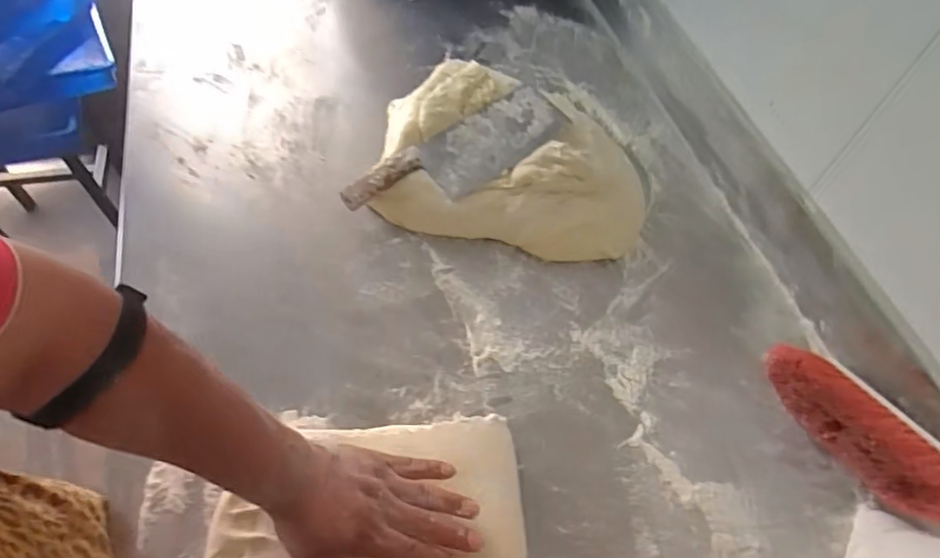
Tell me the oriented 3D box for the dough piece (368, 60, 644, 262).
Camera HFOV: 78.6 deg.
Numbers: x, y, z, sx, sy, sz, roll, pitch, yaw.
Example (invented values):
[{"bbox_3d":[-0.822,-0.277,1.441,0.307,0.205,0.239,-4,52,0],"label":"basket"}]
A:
[{"bbox_3d":[0.063,-0.186,0.804,0.372,0.068,0.311,11,56,2],"label":"dough piece"}]

